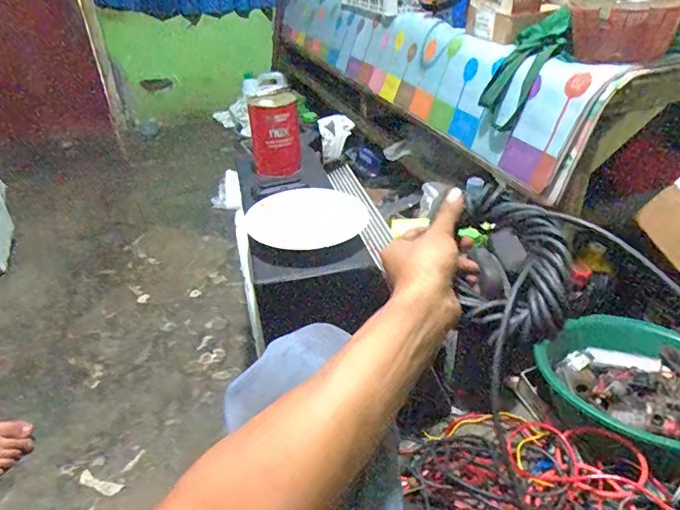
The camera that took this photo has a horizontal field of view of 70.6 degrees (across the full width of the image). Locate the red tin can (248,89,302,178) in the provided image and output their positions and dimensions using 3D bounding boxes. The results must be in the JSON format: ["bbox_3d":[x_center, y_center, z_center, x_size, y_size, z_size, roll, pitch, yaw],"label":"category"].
[{"bbox_3d":[-0.132,-0.242,1.004,0.096,0.175,0.095,-4,34,-2],"label":"red tin can"}]

